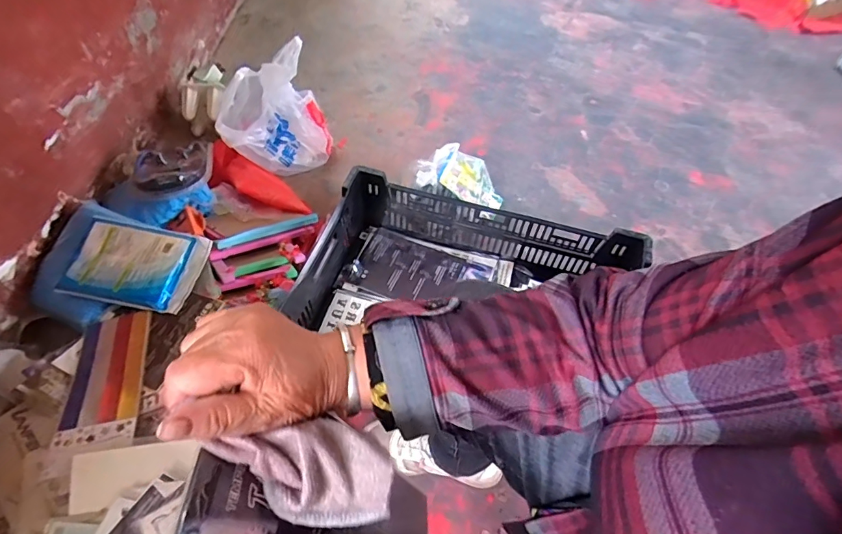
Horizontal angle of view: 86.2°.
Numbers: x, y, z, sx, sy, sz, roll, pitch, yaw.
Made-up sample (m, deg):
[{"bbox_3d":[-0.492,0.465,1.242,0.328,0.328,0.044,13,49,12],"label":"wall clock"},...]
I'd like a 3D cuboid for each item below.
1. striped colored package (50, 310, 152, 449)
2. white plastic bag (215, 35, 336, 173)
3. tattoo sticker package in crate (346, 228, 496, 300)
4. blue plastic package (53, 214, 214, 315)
[{"bbox_3d":[-0.471,0.165,0.673,0.107,0.010,0.229,-15,48,-8],"label":"striped colored package"},{"bbox_3d":[-0.344,-0.364,1.055,0.242,0.307,0.153,-14,56,-13],"label":"white plastic bag"},{"bbox_3d":[0.002,0.011,0.963,0.286,0.021,0.161,16,55,8],"label":"tattoo sticker package in crate"},{"bbox_3d":[-0.492,-0.010,0.782,0.208,0.027,0.153,11,64,2],"label":"blue plastic package"}]

